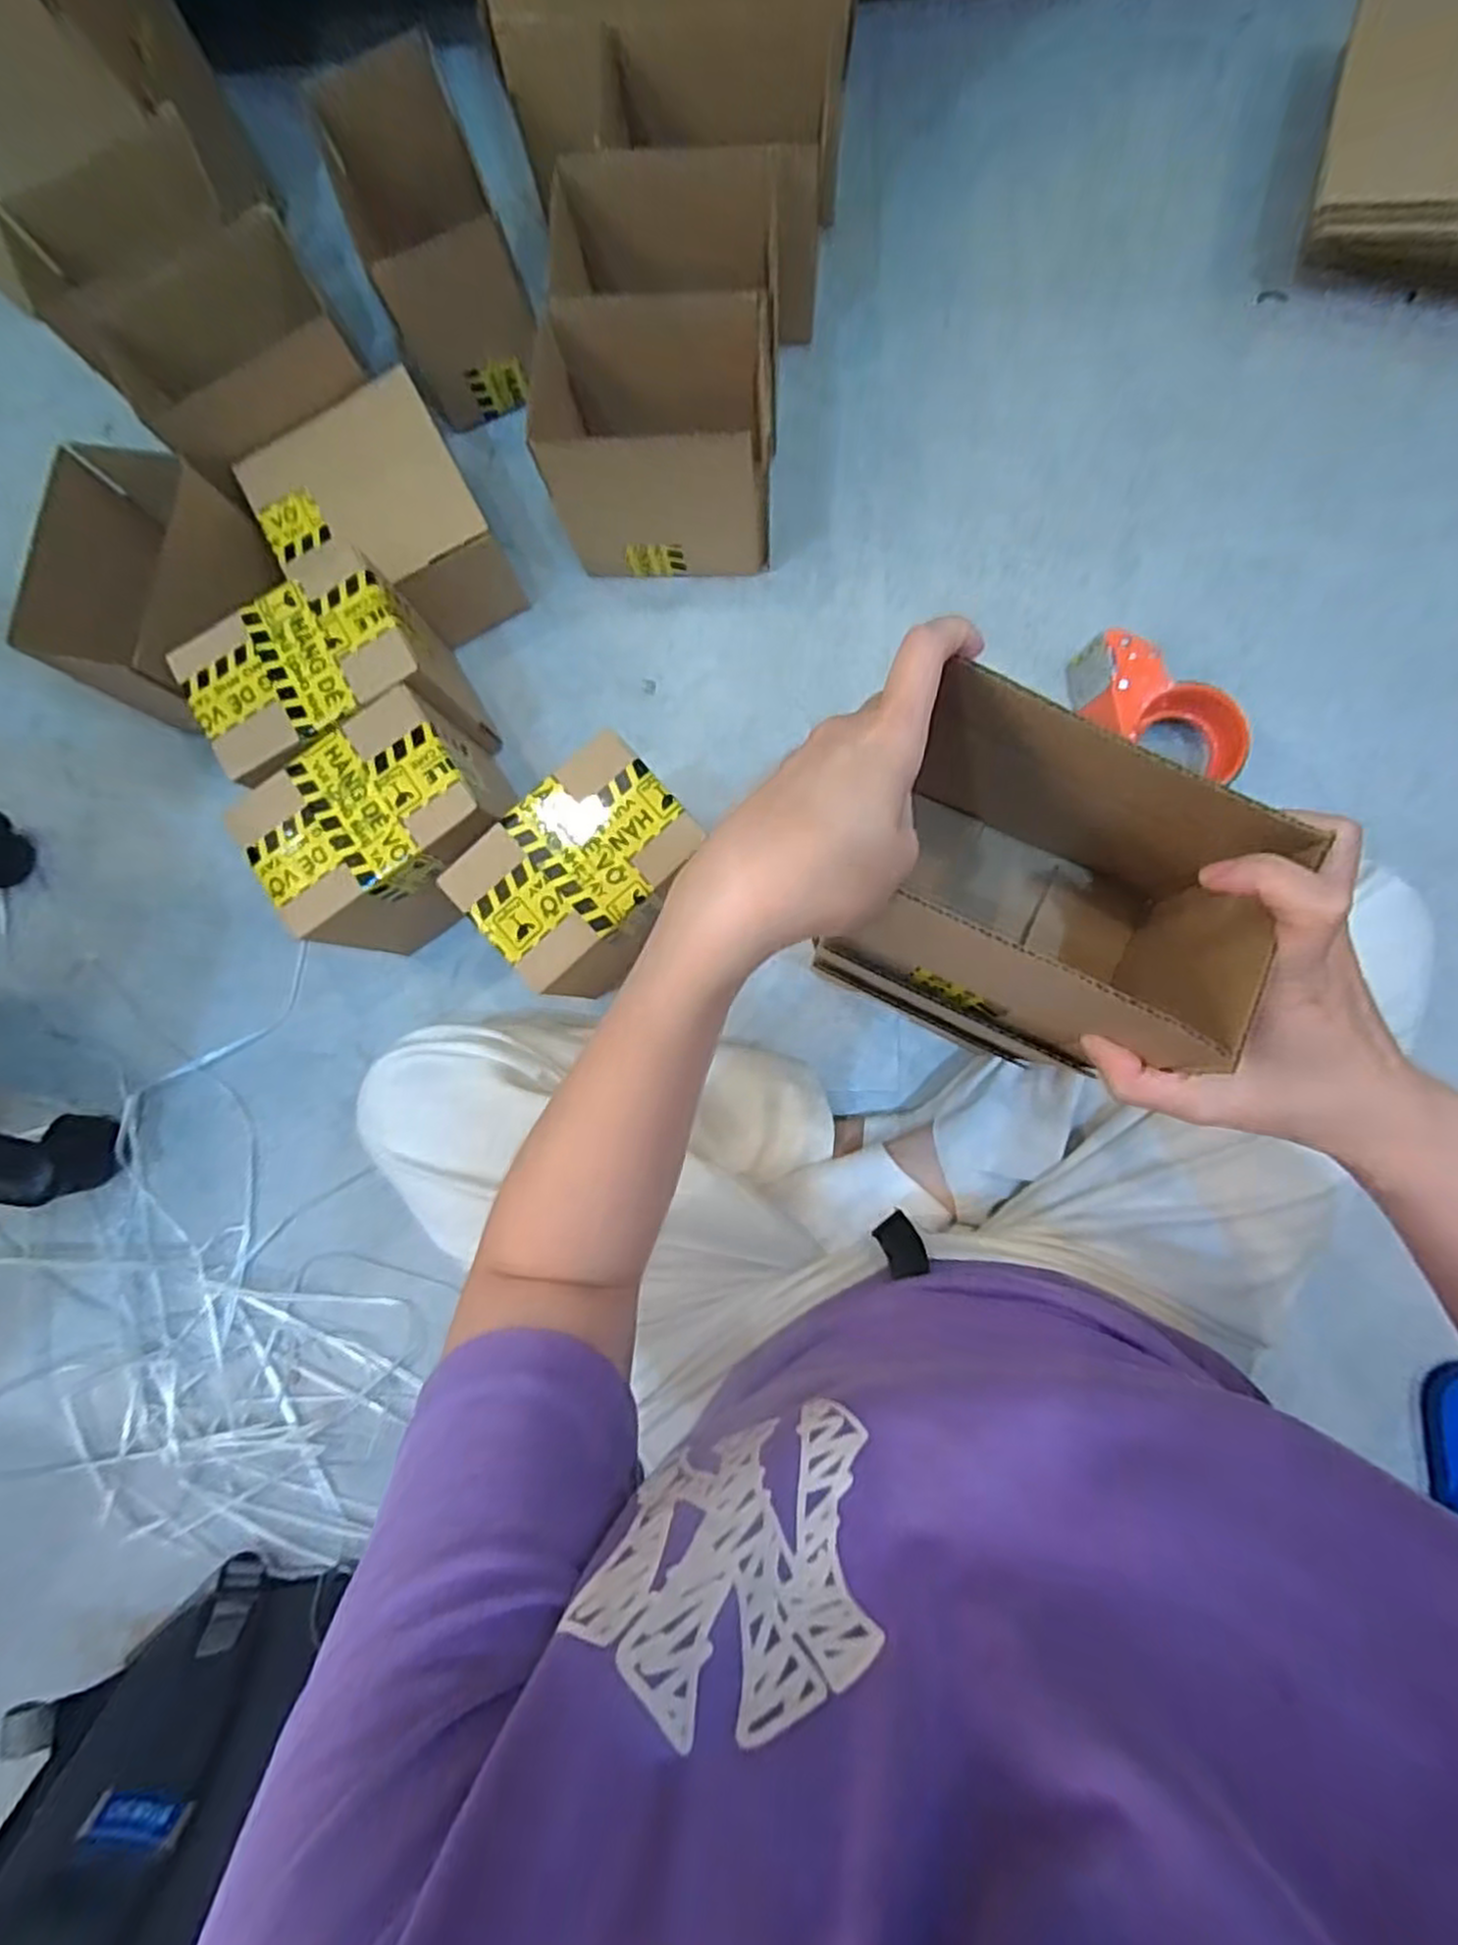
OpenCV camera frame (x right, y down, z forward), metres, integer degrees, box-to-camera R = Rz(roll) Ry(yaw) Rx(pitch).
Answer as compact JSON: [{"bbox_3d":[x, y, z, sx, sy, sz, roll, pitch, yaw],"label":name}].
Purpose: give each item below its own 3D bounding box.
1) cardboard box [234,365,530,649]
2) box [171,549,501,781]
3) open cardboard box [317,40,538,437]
[{"bbox_3d":[-0.276,-0.358,0.625,0.145,0.110,0.155,-29,86,2],"label":"cardboard box"},{"bbox_3d":[-0.286,-0.202,0.592,0.151,0.159,0.113,-25,85,3],"label":"box"},{"bbox_3d":[-0.230,-0.564,0.612,0.101,0.145,0.157,-21,87,3],"label":"open cardboard box"}]

